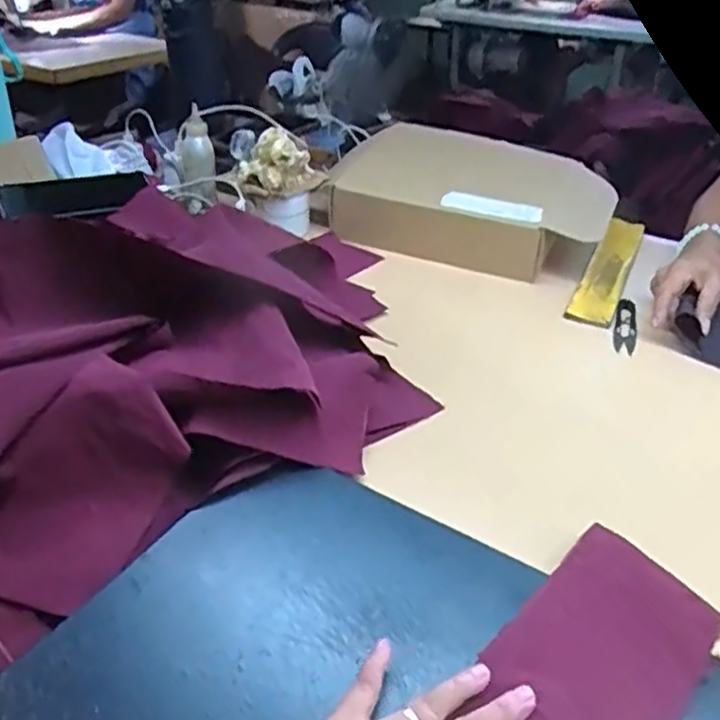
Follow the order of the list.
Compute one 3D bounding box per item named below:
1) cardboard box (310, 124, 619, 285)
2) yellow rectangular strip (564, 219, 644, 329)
[{"bbox_3d":[0.126,-0.203,0.875,0.348,0.115,0.169,9,36,11],"label":"cardboard box"},{"bbox_3d":[0.292,-0.108,0.822,0.046,0.007,0.228,20,47,19],"label":"yellow rectangular strip"}]

